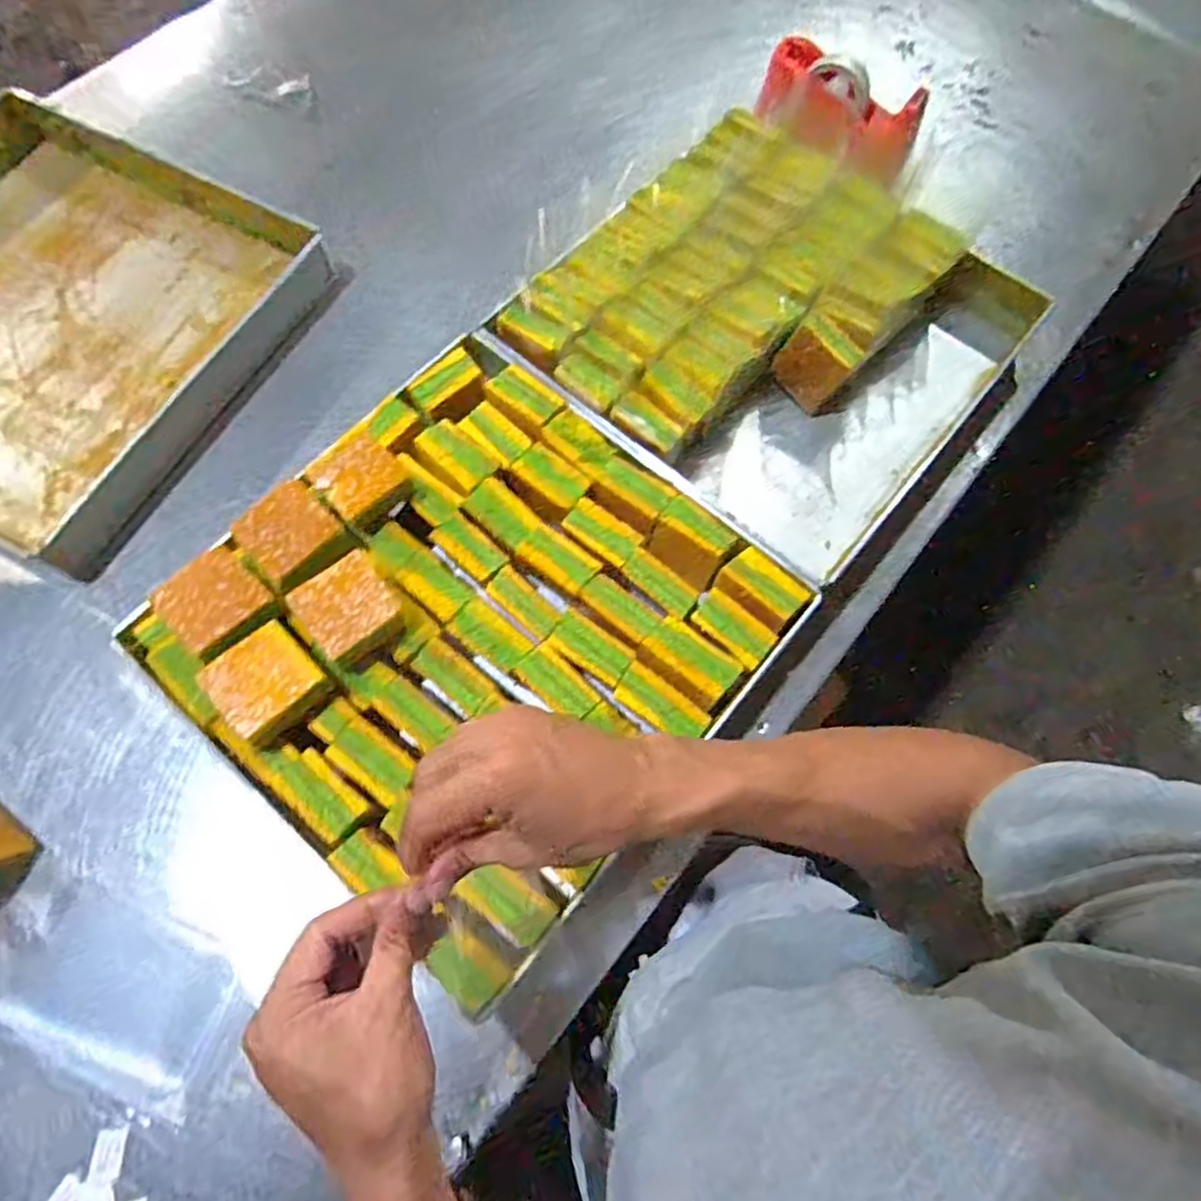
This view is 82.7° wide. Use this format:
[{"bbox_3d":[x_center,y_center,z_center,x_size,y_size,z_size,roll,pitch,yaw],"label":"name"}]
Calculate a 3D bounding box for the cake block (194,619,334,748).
[{"bbox_3d":[-0.264,0.068,0.551,0.073,0.036,0.079,-42,75,-16],"label":"cake block"}]

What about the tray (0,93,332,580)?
[{"bbox_3d":[-0.621,-0.318,0.753,0.489,0.056,0.479,25,72,6],"label":"tray"}]

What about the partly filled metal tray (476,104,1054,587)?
[{"bbox_3d":[0.176,-0.297,0.743,0.401,0.086,0.439,39,74,11],"label":"partly filled metal tray"}]

